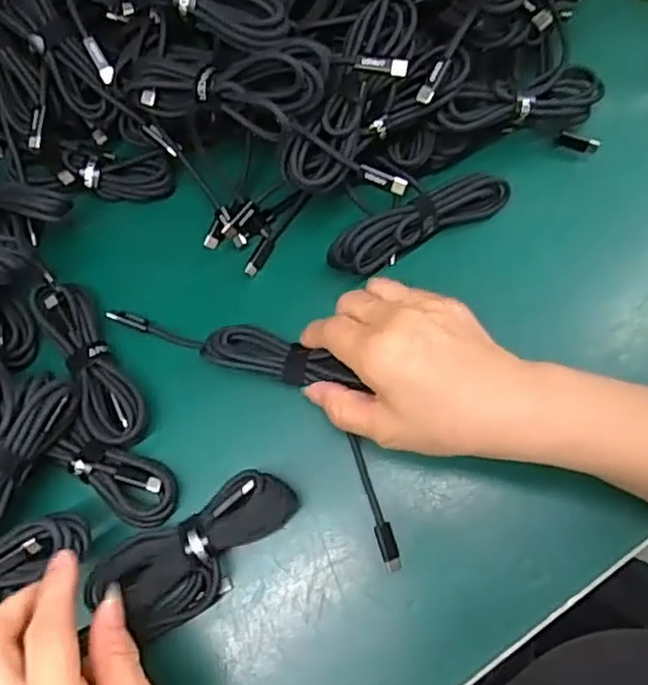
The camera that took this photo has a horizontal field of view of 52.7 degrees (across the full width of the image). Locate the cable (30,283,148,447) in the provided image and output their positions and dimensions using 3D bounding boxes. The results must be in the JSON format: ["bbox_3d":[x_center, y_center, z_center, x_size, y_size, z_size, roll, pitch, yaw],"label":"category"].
[{"bbox_3d":[-0.138,0.013,0.389,0.032,0.021,0.109,-29,76,-6],"label":"cable"}]

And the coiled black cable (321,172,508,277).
[{"bbox_3d":[0.057,-0.071,0.391,0.114,0.032,0.021,-27,76,-6],"label":"coiled black cable"}]

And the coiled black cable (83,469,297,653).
[{"bbox_3d":[-0.065,0.111,0.341,0.112,0.038,0.047,-30,76,-6],"label":"coiled black cable"}]

